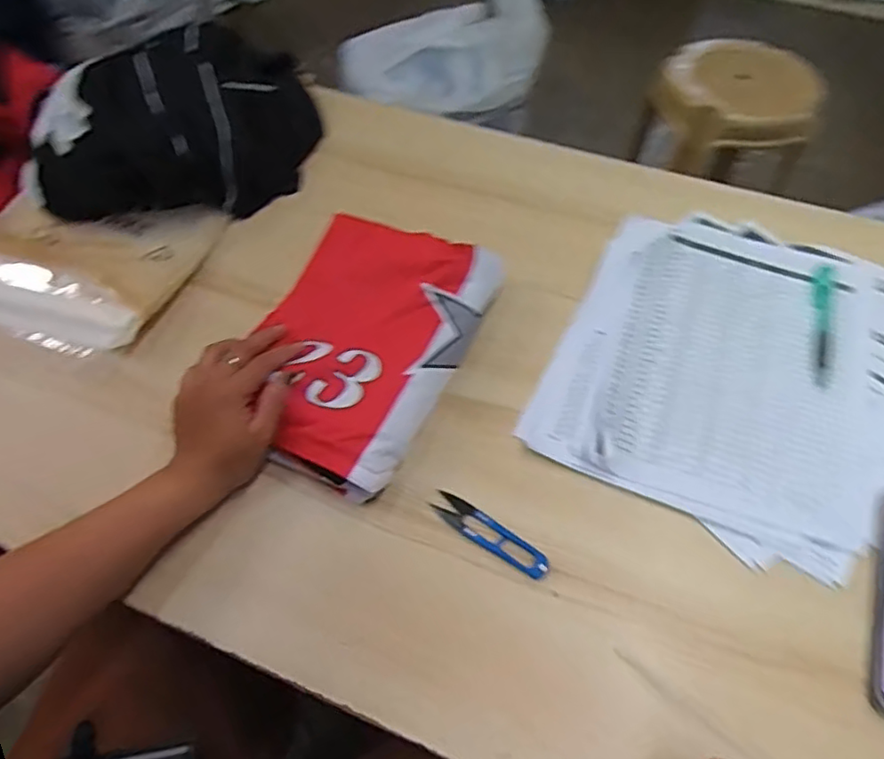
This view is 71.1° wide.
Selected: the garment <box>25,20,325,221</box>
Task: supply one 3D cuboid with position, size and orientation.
[{"bbox_3d":[-0.291,-0.272,0.653,0.300,0.128,0.162,-11,57,-8],"label":"garment"}]

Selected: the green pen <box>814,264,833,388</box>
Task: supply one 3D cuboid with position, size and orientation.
[{"bbox_3d":[0.343,-0.052,0.559,0.016,0.014,0.132,16,57,10],"label":"green pen"}]

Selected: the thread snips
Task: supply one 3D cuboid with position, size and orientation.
[{"bbox_3d":[0.038,0.120,0.482,0.102,0.012,0.023,31,61,19],"label":"thread snips"}]

